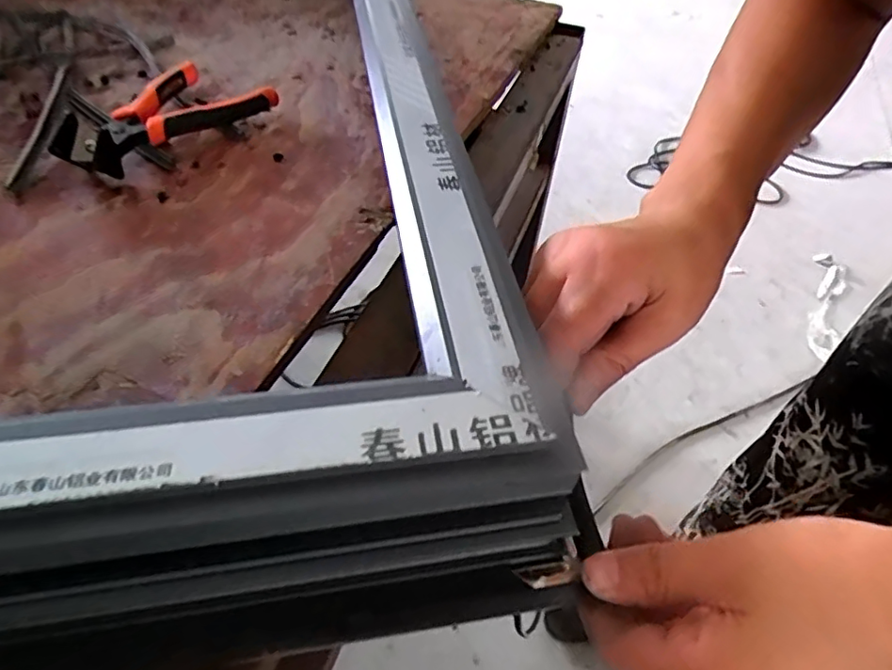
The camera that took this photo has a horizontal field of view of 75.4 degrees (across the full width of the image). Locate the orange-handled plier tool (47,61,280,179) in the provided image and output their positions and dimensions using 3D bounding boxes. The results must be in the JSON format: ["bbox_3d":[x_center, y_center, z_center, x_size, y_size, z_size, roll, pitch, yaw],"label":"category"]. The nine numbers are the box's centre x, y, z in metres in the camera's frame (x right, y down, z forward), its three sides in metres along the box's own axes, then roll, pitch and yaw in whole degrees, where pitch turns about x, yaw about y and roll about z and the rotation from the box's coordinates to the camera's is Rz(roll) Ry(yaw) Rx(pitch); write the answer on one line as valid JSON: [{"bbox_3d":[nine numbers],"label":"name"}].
[{"bbox_3d":[-0.223,-0.178,0.456,0.089,0.034,0.173,21,49,13],"label":"orange-handled plier tool"}]

